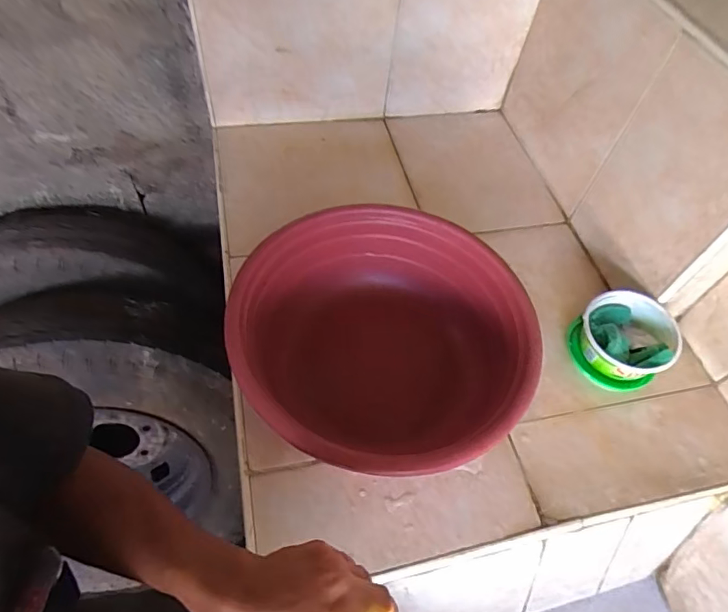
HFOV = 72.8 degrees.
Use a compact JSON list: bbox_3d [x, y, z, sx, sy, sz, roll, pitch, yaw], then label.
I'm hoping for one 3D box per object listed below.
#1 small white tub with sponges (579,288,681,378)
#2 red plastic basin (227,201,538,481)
[{"bbox_3d":[0.336,0.039,0.635,0.109,0.061,0.114,3,55,-4],"label":"small white tub with sponges"},{"bbox_3d":[0.020,0.041,0.554,0.296,0.134,0.313,3,55,-4],"label":"red plastic basin"}]

